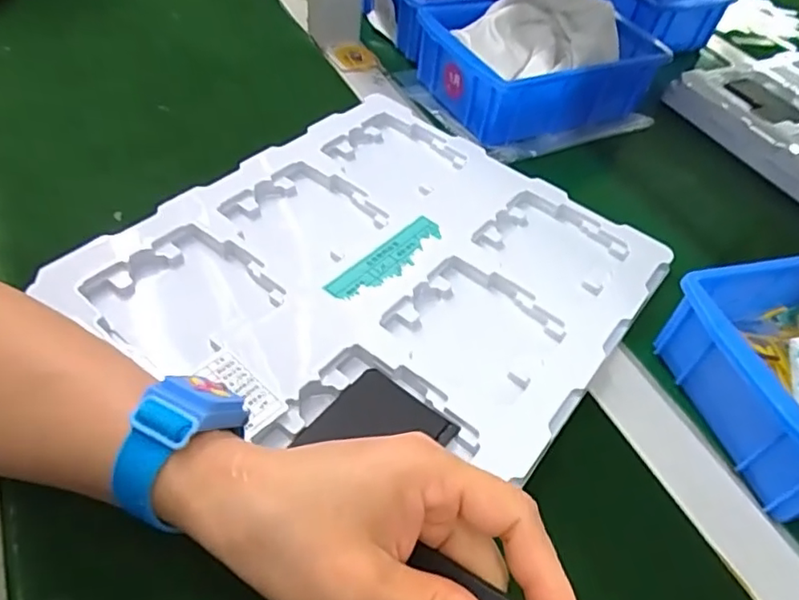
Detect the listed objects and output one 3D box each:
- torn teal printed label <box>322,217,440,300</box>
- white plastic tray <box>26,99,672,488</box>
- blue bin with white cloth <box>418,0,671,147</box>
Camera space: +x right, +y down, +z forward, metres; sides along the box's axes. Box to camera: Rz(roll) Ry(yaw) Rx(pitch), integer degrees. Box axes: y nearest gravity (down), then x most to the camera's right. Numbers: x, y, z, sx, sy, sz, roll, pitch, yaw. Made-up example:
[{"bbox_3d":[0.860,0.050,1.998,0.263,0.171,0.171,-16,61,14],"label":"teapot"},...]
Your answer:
[{"bbox_3d":[-0.006,-0.026,0.384,0.024,0.007,0.097,35,53,20],"label":"torn teal printed label"},{"bbox_3d":[-0.004,-0.022,0.383,0.274,0.031,0.291,32,52,18],"label":"white plastic tray"},{"bbox_3d":[0.129,-0.223,0.535,0.196,0.072,0.134,-16,54,-21],"label":"blue bin with white cloth"}]

